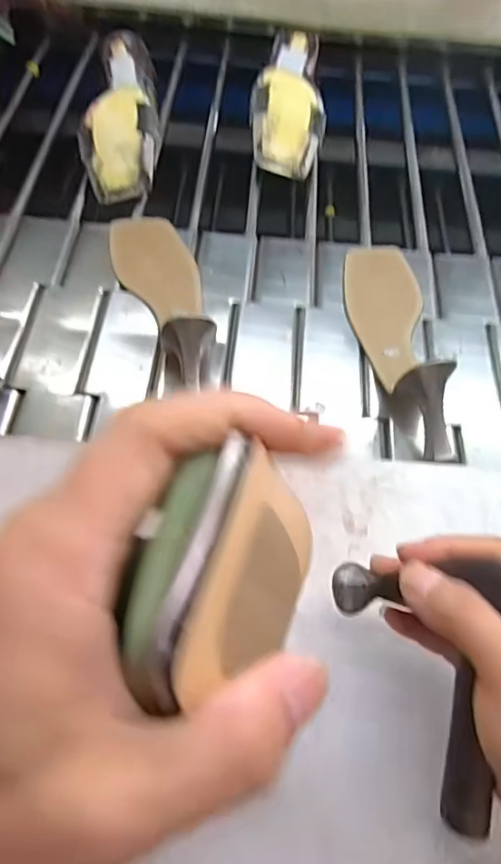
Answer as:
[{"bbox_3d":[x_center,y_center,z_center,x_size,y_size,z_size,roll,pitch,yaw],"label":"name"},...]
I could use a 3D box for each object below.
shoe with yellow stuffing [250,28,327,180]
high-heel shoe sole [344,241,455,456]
[{"bbox_3d":[0.044,-0.403,0.693,0.081,0.078,0.218,3,59,-2],"label":"shoe with yellow stuffing"},{"bbox_3d":[0.135,-0.097,0.523,0.073,0.064,0.266,2,59,-3],"label":"high-heel shoe sole"}]

